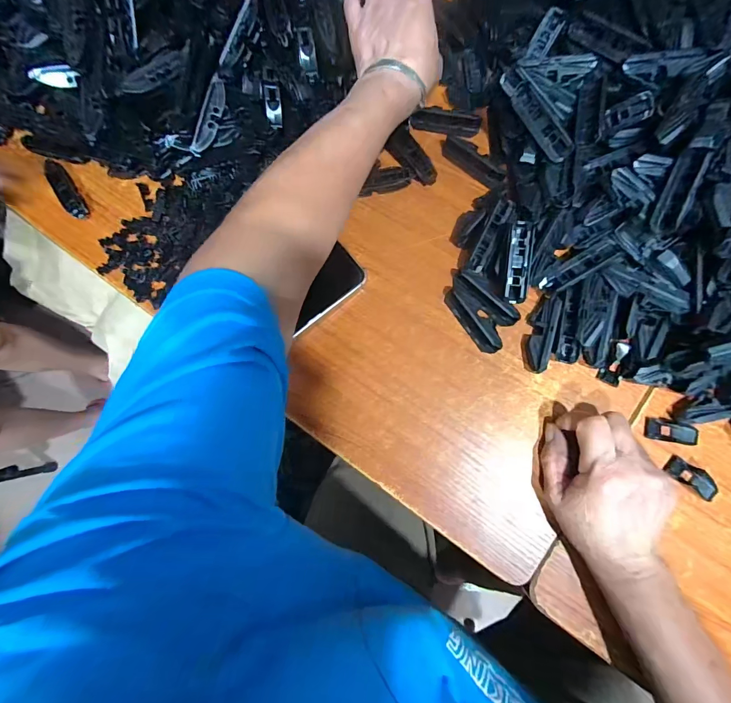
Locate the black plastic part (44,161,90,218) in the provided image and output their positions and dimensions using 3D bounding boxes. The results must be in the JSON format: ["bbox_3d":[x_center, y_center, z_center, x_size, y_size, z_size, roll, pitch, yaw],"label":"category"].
[{"bbox_3d":[-0.334,-0.181,0.413,0.017,0.016,0.076,-35,80,-2],"label":"black plastic part"}]

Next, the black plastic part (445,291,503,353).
[{"bbox_3d":[0.105,-0.031,0.355,0.022,0.019,0.071,-33,80,-1],"label":"black plastic part"}]

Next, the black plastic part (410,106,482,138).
[{"bbox_3d":[0.087,-0.244,0.393,0.070,0.011,0.024,12,82,6],"label":"black plastic part"}]

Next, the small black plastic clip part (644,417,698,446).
[{"bbox_3d":[0.271,0.070,0.326,0.040,0.010,0.018,10,82,6],"label":"small black plastic clip part"}]

